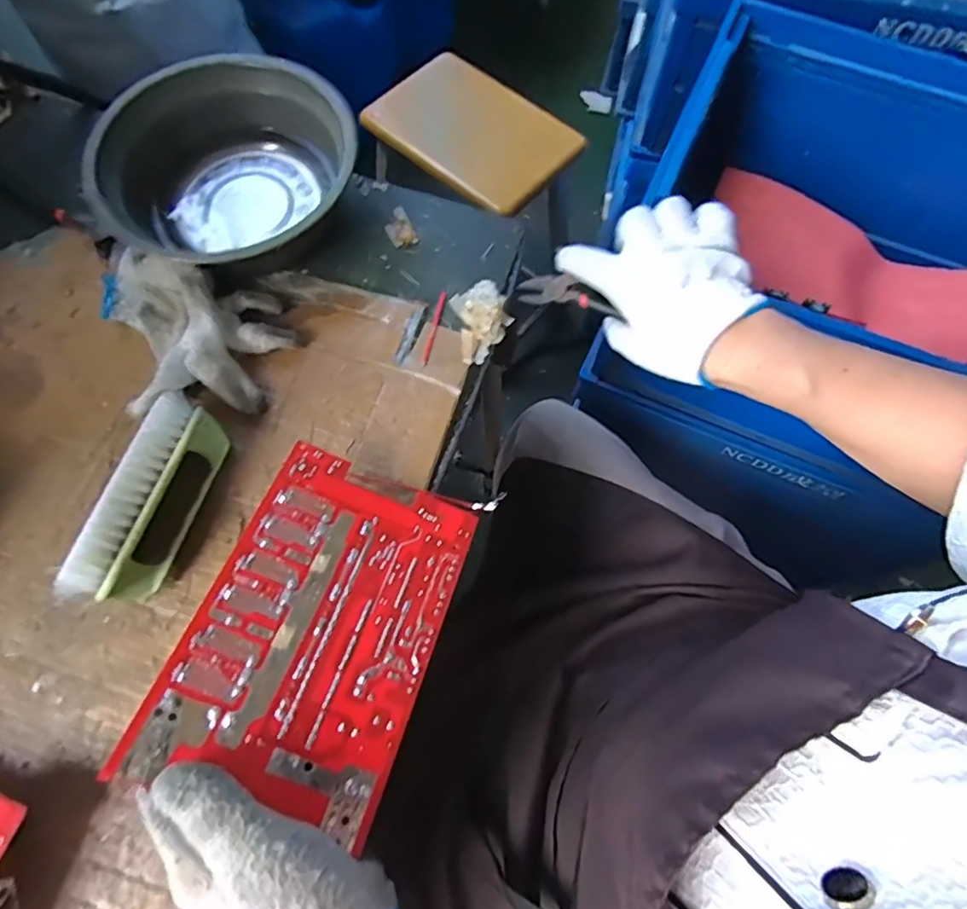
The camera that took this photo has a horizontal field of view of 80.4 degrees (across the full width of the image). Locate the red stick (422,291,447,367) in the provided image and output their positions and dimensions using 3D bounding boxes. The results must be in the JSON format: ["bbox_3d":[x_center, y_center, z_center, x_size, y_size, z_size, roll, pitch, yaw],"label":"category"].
[{"bbox_3d":[-0.038,-0.098,0.440,0.006,0.004,0.067,12,71,4],"label":"red stick"}]

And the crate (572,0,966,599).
[{"bbox_3d":[0.437,-0.185,0.644,0.539,0.268,0.389,25,72,8],"label":"crate"}]

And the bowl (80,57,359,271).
[{"bbox_3d":[-0.199,-0.217,0.444,0.150,0.069,0.187,35,73,11],"label":"bowl"}]

